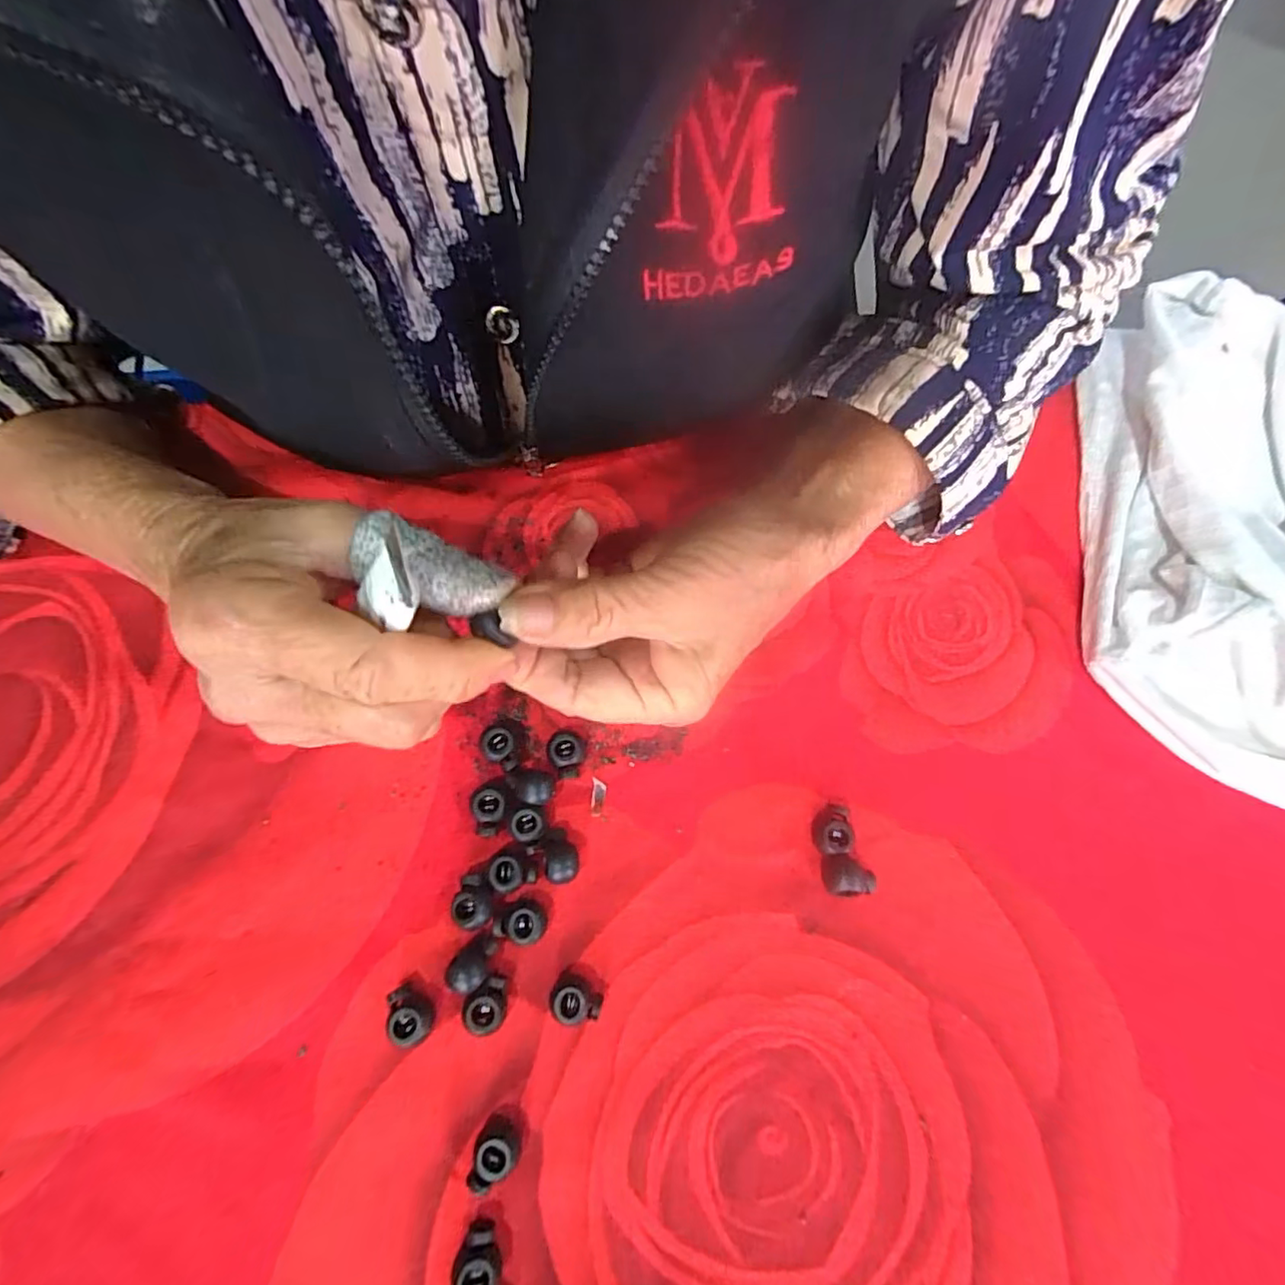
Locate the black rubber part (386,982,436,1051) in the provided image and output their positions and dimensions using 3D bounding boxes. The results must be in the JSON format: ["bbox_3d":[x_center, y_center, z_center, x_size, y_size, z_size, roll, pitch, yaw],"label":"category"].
[{"bbox_3d":[-0.081,0.129,0.203,0.013,0.010,0.018,-21,75,-6],"label":"black rubber part"}]

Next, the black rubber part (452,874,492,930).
[{"bbox_3d":[-0.062,0.096,0.215,0.014,0.008,0.019,0,73,0],"label":"black rubber part"}]

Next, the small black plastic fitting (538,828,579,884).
[{"bbox_3d":[-0.032,0.082,0.224,0.013,0.011,0.019,-16,74,-5],"label":"small black plastic fitting"}]

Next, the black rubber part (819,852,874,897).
[{"bbox_3d":[0.077,0.088,0.221,0.018,0.011,0.014,9,74,2],"label":"black rubber part"}]

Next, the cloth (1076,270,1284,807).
[{"bbox_3d":[0.287,-0.049,0.240,0.181,0.048,0.233,9,74,3],"label":"cloth"}]

